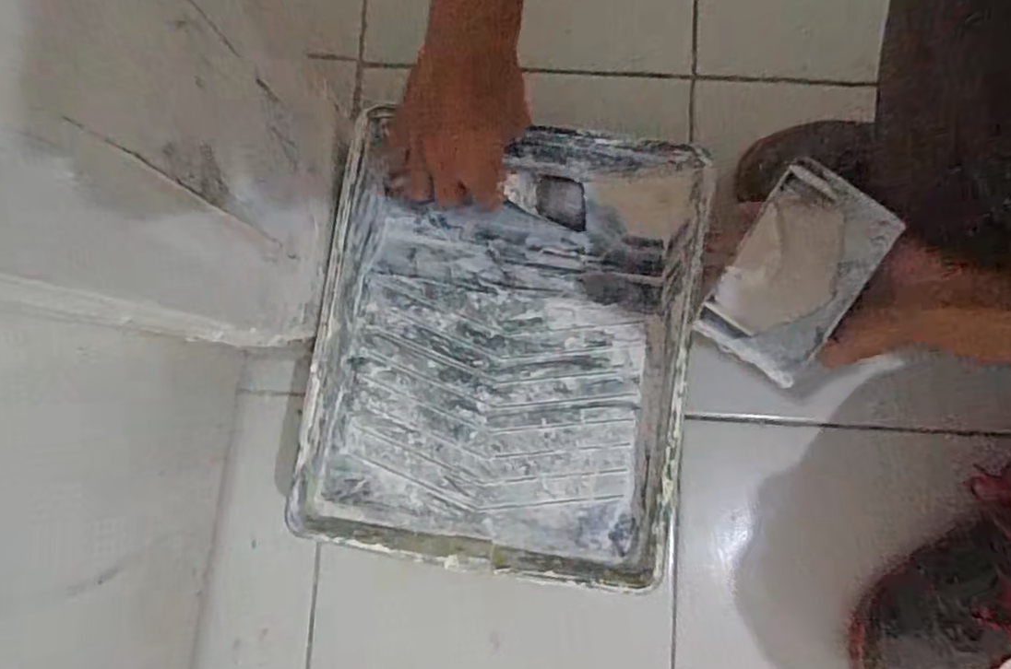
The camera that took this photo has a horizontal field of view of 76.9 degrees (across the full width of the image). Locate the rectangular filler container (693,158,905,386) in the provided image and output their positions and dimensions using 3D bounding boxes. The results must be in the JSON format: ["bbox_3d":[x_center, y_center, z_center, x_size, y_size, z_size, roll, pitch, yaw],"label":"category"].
[{"bbox_3d":[0.177,-0.040,0.383,0.073,0.022,0.124,33,79,7],"label":"rectangular filler container"}]

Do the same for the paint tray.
[{"bbox_3d":[-0.003,0.007,0.497,0.272,0.069,0.327,8,77,2],"label":"paint tray"}]

